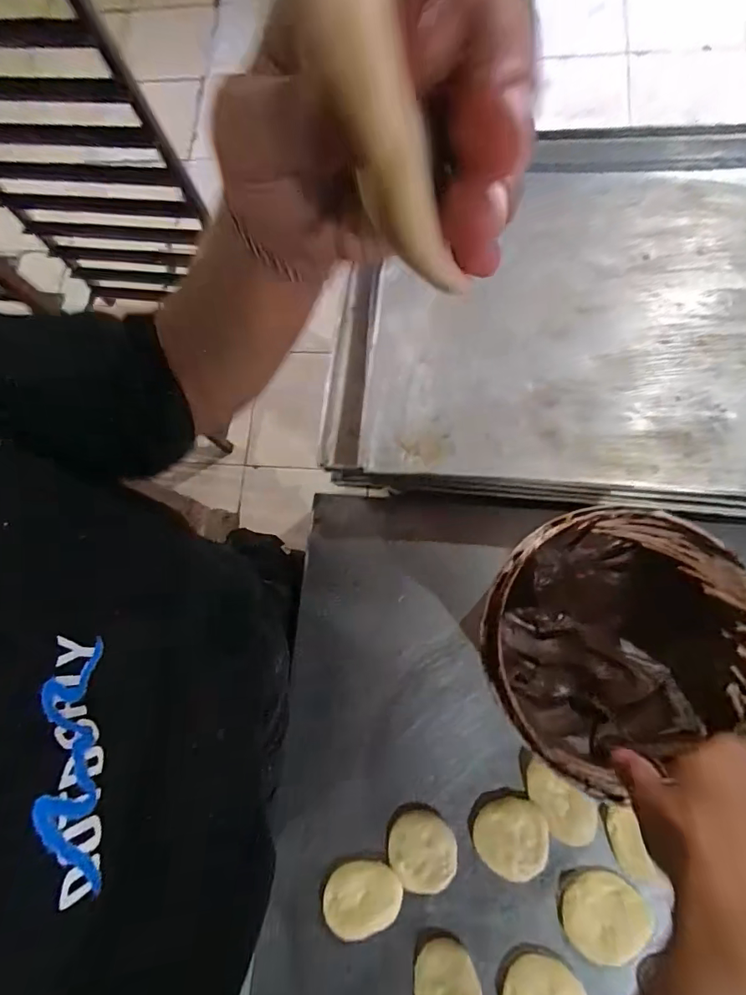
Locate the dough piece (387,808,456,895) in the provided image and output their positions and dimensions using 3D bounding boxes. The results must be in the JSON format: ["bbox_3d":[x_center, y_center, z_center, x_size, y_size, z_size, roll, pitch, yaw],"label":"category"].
[{"bbox_3d":[0.052,0.371,0.500,0.068,0.016,0.072,-2,76,6],"label":"dough piece"}]

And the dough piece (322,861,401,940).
[{"bbox_3d":[-0.010,0.415,0.497,0.079,0.018,0.060,-13,75,3],"label":"dough piece"}]

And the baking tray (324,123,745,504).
[{"bbox_3d":[0.339,-0.225,0.556,0.756,0.046,0.456,3,79,6],"label":"baking tray"}]

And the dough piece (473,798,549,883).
[{"bbox_3d":[0.144,0.355,0.497,0.074,0.014,0.073,0,74,2],"label":"dough piece"}]

